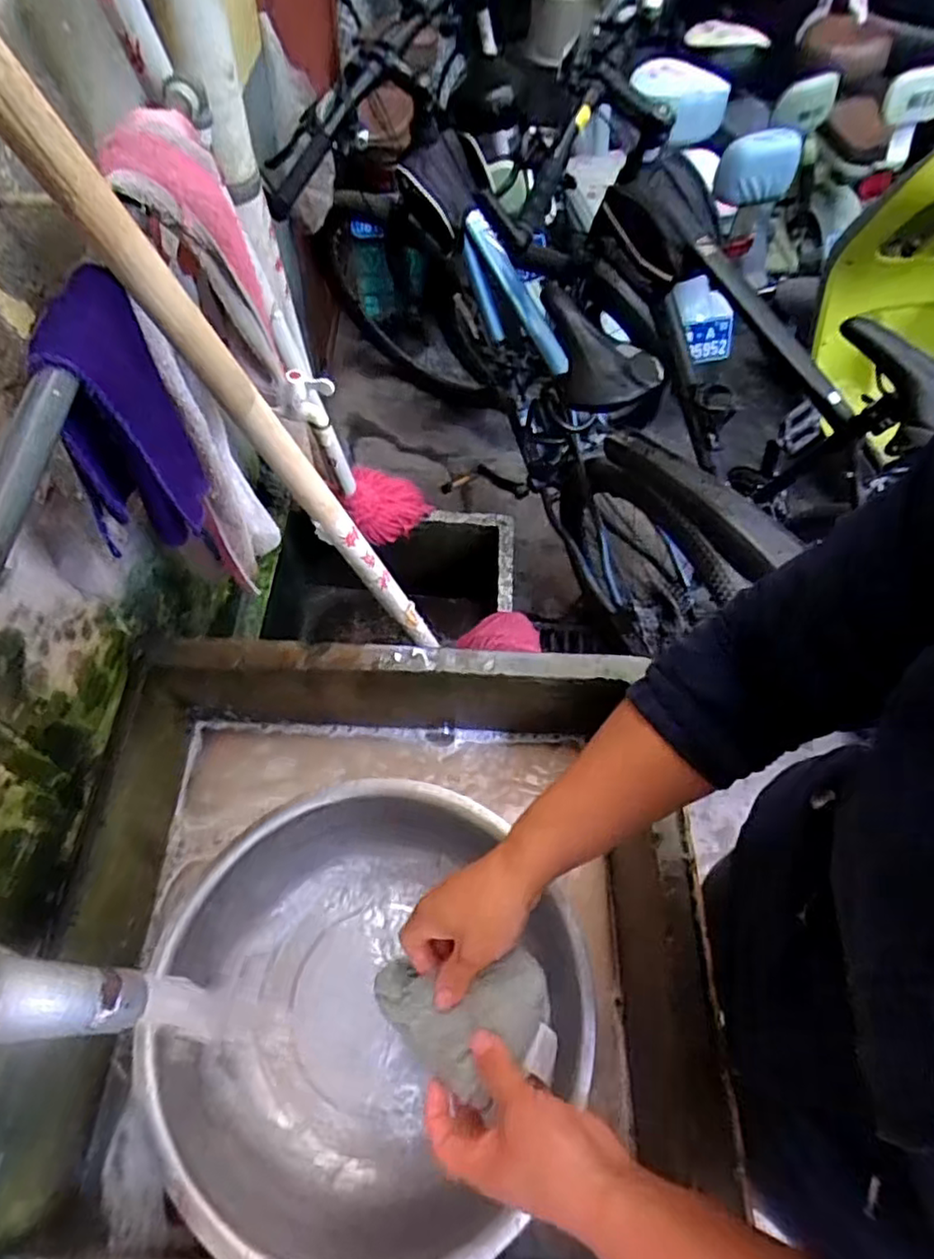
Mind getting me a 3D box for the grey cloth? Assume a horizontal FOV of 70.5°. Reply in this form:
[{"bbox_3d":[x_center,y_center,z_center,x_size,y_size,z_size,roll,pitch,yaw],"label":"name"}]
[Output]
[{"bbox_3d":[-0.003,0.278,0.465,0.123,0.071,0.083,1,59,-4],"label":"grey cloth"}]

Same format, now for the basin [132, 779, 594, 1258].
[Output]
[{"bbox_3d":[-0.092,0.352,0.628,0.360,0.169,0.360,2,59,-3],"label":"basin"}]

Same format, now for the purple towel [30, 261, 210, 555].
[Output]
[{"bbox_3d":[-0.229,-0.137,0.437,0.072,0.167,0.091,-21,63,-16],"label":"purple towel"}]

